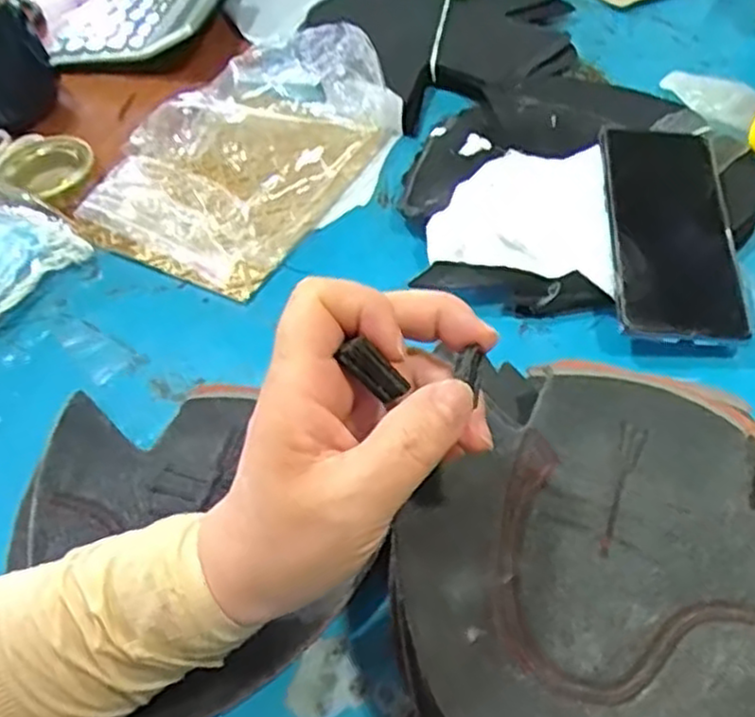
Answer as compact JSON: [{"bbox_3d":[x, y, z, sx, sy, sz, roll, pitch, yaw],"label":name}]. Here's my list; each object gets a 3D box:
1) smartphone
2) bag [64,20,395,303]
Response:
[{"bbox_3d":[0.174,-0.079,0.436,0.069,0.012,0.154,4,59,4],"label":"smartphone"},{"bbox_3d":[-0.093,-0.157,0.536,0.175,0.048,0.235,23,57,22],"label":"bag"}]

